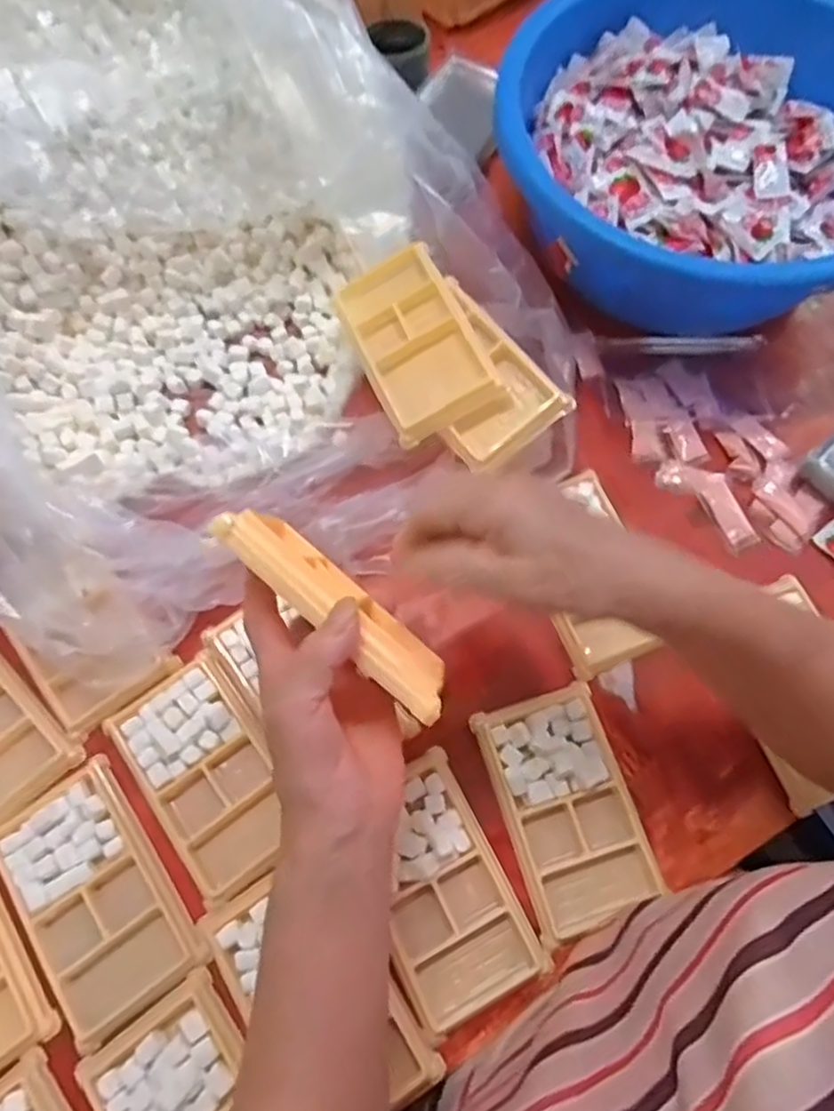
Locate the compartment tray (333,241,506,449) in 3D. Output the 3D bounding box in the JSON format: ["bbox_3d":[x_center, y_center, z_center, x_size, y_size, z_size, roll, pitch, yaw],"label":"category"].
[{"bbox_3d":[-0.002,-0.149,0.463,0.077,0.010,0.133,-28,74,9],"label":"compartment tray"}]

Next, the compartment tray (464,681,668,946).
[{"bbox_3d":[0.093,0.153,0.406,0.077,0.013,0.132,-16,69,-6],"label":"compartment tray"}]

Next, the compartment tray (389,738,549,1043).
[{"bbox_3d":[0.012,0.193,0.389,0.078,0.015,0.134,-26,71,-9],"label":"compartment tray"}]

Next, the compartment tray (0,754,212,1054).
[{"bbox_3d":[-0.189,0.199,0.390,0.076,0.013,0.134,-34,72,-12],"label":"compartment tray"}]

